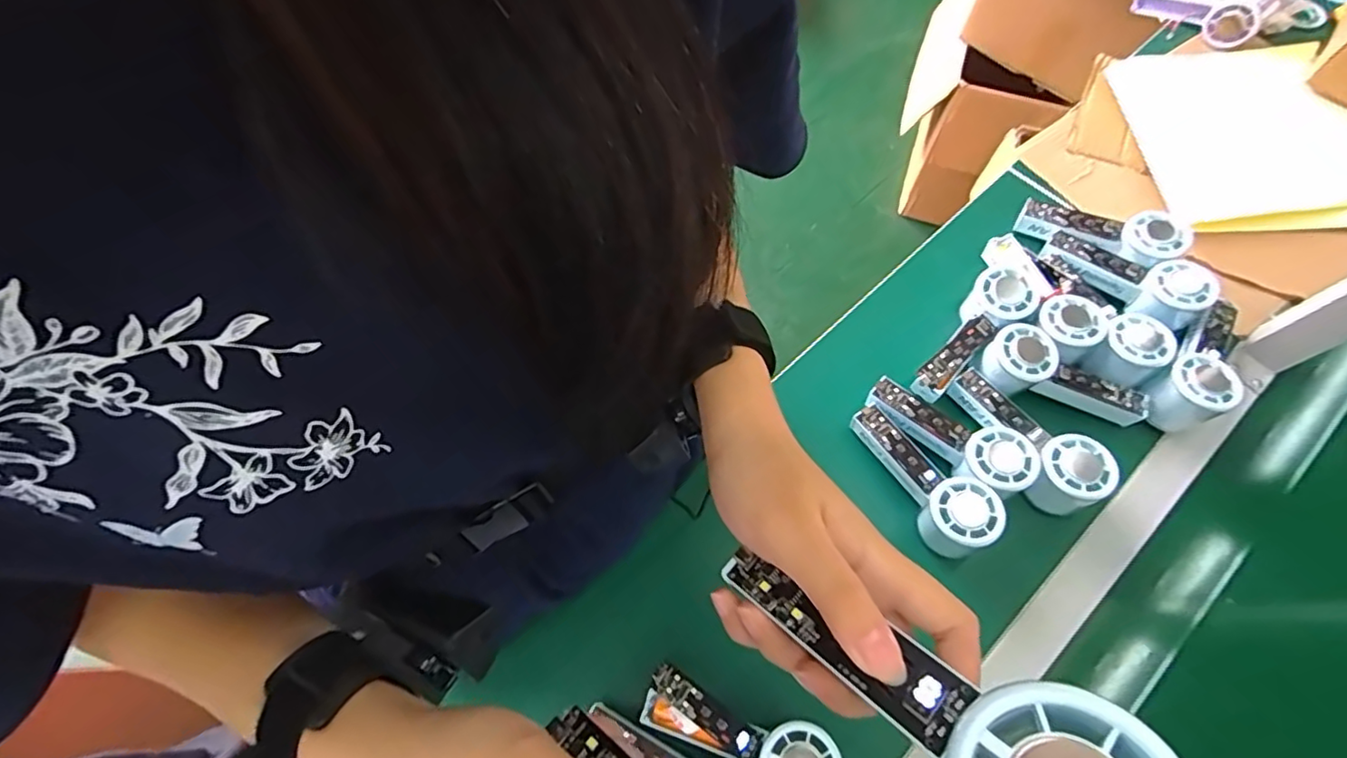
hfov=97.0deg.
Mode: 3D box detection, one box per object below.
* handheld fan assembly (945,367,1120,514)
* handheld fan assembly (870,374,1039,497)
[{"bbox_3d":[0.319,0.048,0.539,0.048,0.054,0.146,-29,68,-11],"label":"handheld fan assembly"},{"bbox_3d":[0.246,0.052,0.540,0.147,0.033,0.056,34,71,29],"label":"handheld fan assembly"}]

